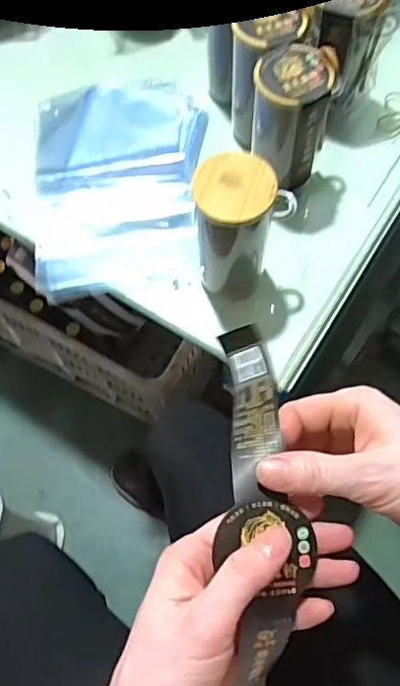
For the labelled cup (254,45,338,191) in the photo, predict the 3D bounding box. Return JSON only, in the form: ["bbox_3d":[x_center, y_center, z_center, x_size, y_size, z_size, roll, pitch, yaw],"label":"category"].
[{"bbox_3d":[0.084,-0.208,0.530,0.069,0.132,0.060,17,68,6],"label":"labelled cup"}]

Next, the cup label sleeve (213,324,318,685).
[{"bbox_3d":[0.034,0.098,0.340,0.048,0.061,0.219,-2,73,-2],"label":"cup label sleeve"}]

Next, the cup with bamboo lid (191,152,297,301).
[{"bbox_3d":[0.033,-0.098,0.490,0.078,0.128,0.068,22,68,8],"label":"cup with bamboo lid"}]

